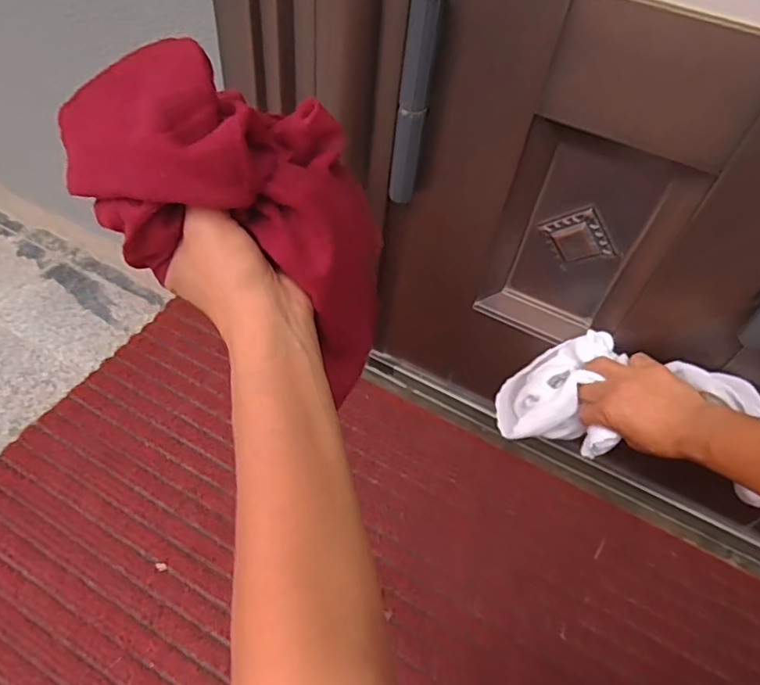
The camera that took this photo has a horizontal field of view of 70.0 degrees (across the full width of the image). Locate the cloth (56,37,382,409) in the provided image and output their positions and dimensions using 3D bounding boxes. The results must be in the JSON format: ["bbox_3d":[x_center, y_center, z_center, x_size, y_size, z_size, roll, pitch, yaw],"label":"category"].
[{"bbox_3d":[-0.084,-0.071,0.335,0.170,0.180,0.095,11,51,3],"label":"cloth"}]

